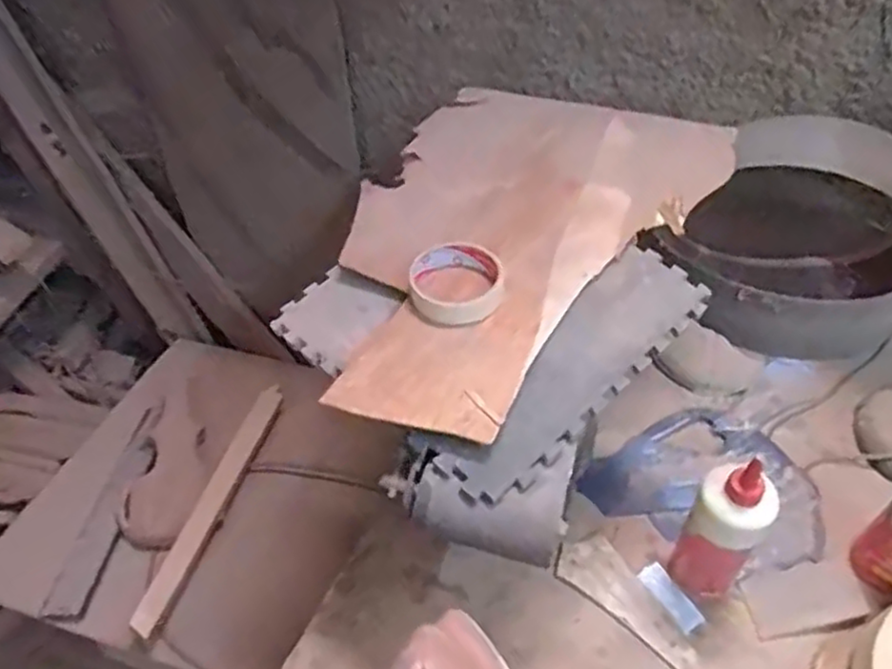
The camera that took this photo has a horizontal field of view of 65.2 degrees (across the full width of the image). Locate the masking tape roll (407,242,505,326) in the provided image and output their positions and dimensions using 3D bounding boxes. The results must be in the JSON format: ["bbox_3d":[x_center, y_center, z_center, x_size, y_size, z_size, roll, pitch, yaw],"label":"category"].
[{"bbox_3d":[0.009,-0.051,0.639,0.083,0.023,0.091,-2,51,2],"label":"masking tape roll"}]

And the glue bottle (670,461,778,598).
[{"bbox_3d":[0.265,0.192,0.673,0.069,0.211,0.053,35,61,27],"label":"glue bottle"}]

